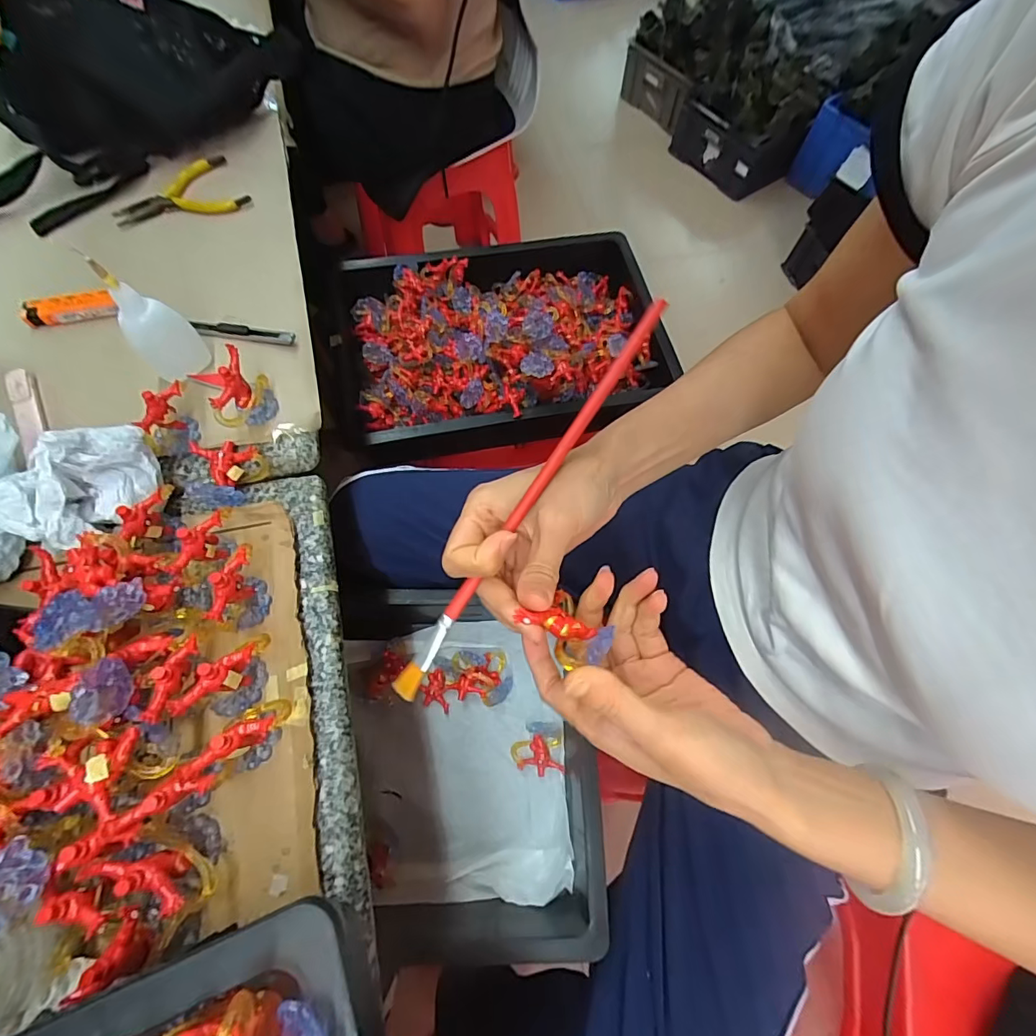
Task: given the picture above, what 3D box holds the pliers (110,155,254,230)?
[{"bbox_3d":[-0.354,-0.336,0.494,0.123,0.018,0.097,-30,71,-14],"label":"pliers"}]

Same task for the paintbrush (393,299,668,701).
[{"bbox_3d":[0.008,-0.011,0.266,0.011,0.005,0.260,34,89,12],"label":"paintbrush"}]

